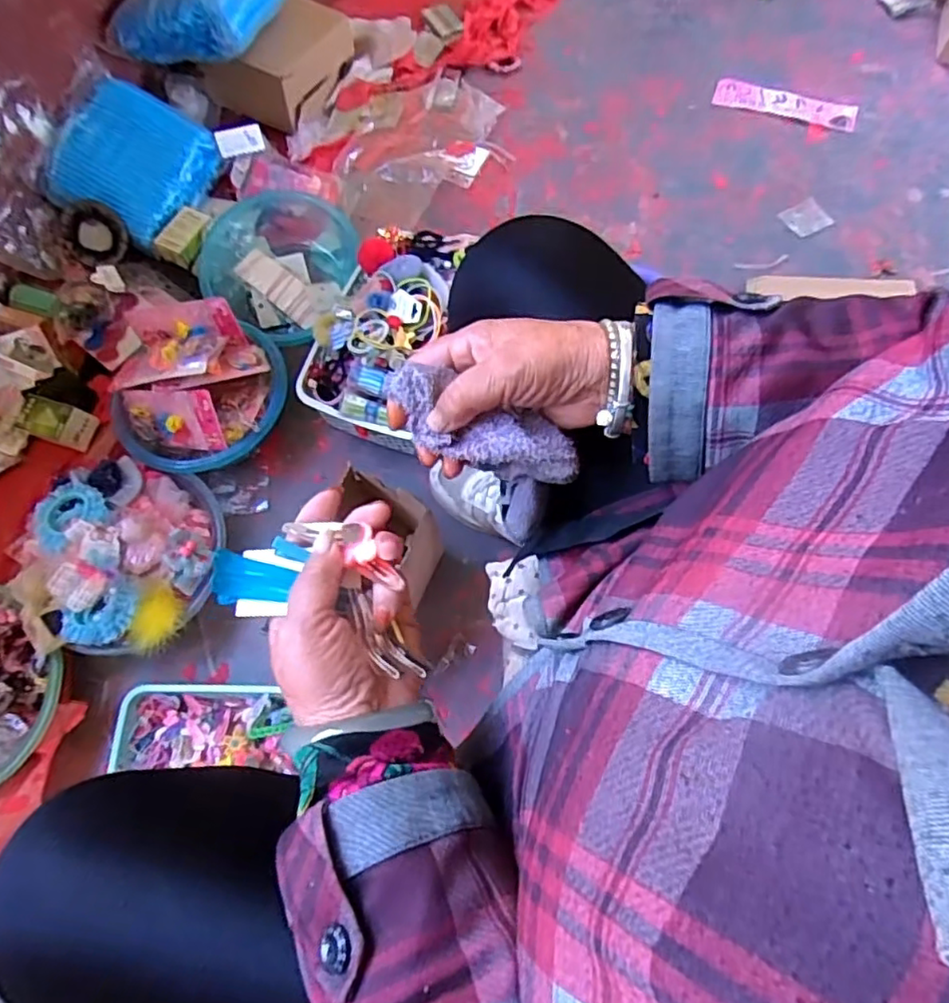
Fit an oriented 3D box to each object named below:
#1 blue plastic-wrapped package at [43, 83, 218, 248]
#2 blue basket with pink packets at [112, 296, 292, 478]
[{"bbox_3d":[-0.533,-0.525,0.985,0.200,0.055,0.220,27,79,-9],"label":"blue plastic-wrapped package"},{"bbox_3d":[-0.360,-0.141,0.828,0.207,0.114,0.209,8,69,5],"label":"blue basket with pink packets"}]

